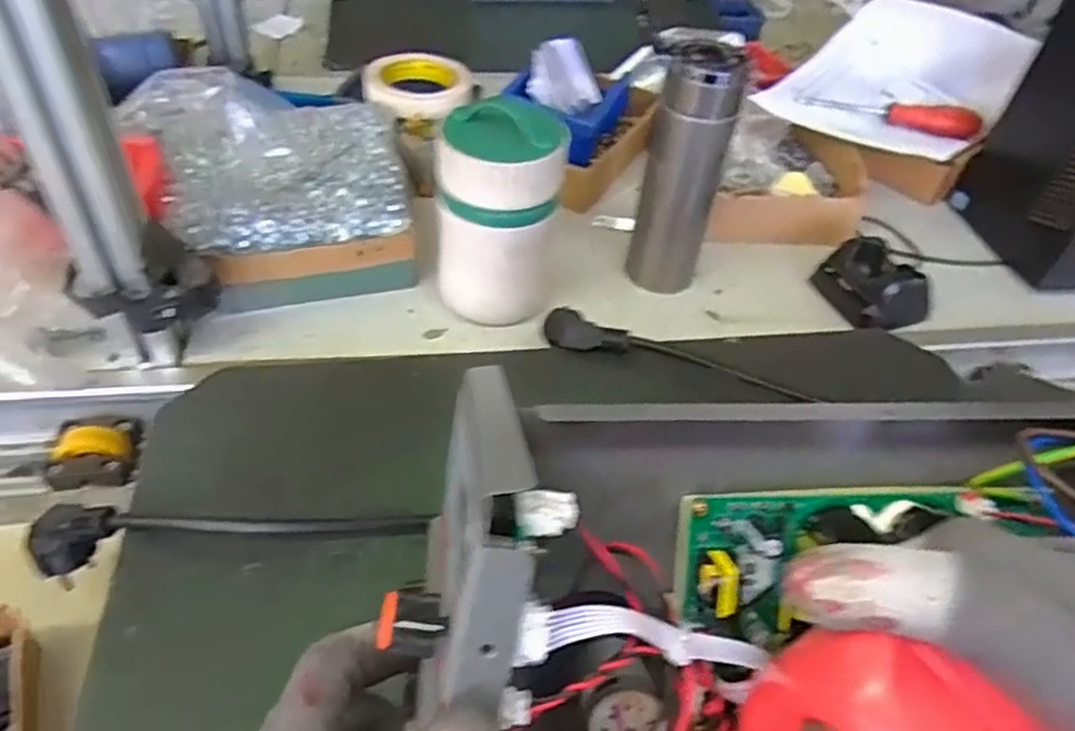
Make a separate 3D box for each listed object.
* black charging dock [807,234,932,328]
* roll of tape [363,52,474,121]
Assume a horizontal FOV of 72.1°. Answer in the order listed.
[{"bbox_3d":[0.299,-0.073,0.658,0.078,0.043,0.082,-18,50,-22],"label":"black charging dock"},{"bbox_3d":[-0.124,-0.295,0.771,0.111,0.028,0.111,-3,46,-9],"label":"roll of tape"}]

